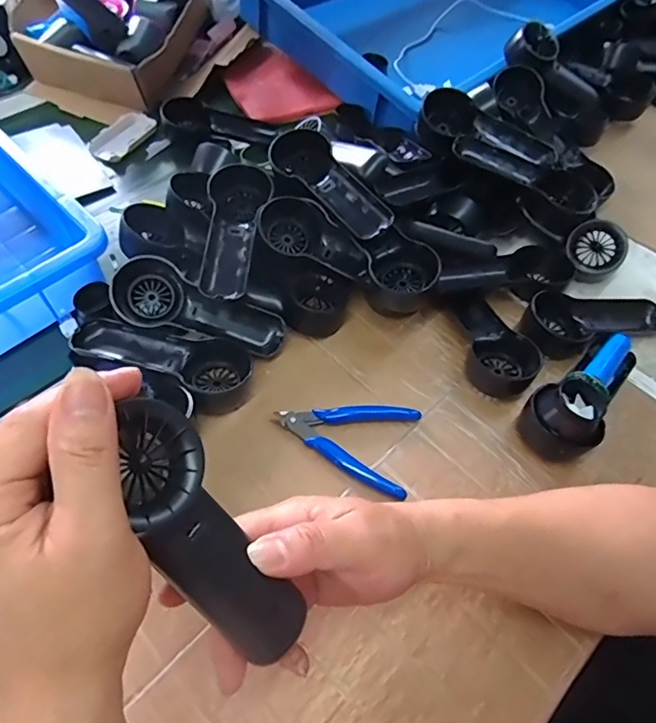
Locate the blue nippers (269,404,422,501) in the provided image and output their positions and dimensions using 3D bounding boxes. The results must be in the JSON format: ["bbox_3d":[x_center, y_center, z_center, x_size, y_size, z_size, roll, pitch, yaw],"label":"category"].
[{"bbox_3d":[0.022,0.056,0.430,0.120,0.011,0.075,28,60,14],"label":"blue nippers"}]

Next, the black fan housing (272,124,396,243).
[{"bbox_3d":[-0.004,-0.166,0.489,0.057,0.044,0.158,-29,63,-20],"label":"black fan housing"}]

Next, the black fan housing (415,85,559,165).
[{"bbox_3d":[0.163,-0.234,0.543,0.152,0.044,0.073,29,60,15],"label":"black fan housing"}]

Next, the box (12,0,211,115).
[{"bbox_3d":[-0.300,-0.467,0.671,0.209,0.156,0.219,15,58,7],"label":"box"}]

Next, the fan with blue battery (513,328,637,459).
[{"bbox_3d":[0.225,0.027,0.438,0.156,0.050,0.059,-34,65,-22],"label":"fan with blue battery"}]

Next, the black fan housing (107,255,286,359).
[{"bbox_3d":[-0.118,-0.043,0.452,0.153,0.039,0.065,22,59,11],"label":"black fan housing"}]

